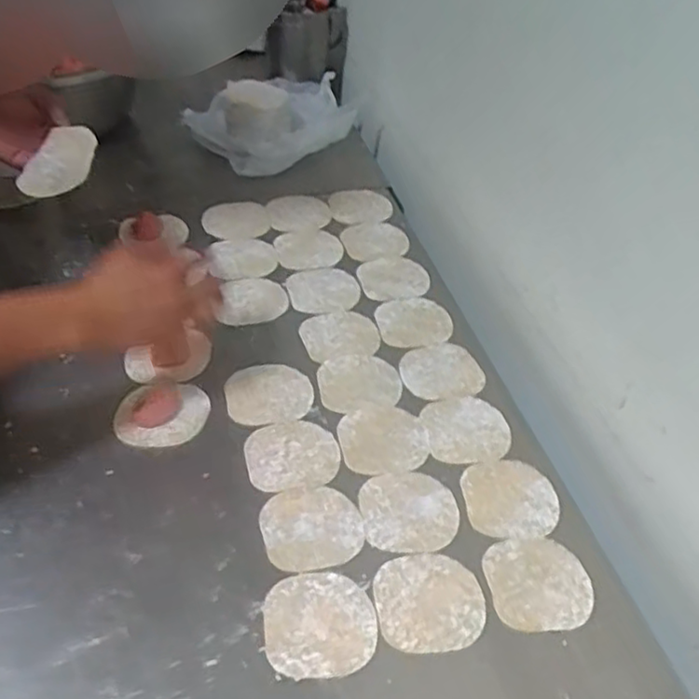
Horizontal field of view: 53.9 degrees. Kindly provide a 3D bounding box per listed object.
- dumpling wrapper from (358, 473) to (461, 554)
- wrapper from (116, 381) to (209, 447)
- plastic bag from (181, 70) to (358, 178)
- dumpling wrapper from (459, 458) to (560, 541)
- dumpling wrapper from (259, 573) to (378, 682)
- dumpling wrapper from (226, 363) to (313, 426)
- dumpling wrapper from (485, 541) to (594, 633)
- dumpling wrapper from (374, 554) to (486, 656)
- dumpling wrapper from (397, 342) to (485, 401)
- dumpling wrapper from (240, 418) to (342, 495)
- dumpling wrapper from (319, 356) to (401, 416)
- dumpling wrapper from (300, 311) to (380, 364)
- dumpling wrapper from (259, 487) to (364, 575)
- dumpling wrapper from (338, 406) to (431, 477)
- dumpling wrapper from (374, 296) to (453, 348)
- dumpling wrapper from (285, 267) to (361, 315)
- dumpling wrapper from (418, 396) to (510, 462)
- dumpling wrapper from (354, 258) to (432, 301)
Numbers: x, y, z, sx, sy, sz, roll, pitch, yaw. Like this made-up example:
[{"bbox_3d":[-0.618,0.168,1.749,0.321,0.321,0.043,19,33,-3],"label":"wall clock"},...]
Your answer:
[{"bbox_3d":[0.053,0.143,0.604,0.083,0.005,0.080,1,45,-1],"label":"dumpling wrapper"},{"bbox_3d":[-0.183,0.060,0.673,0.086,0.016,0.069,-4,46,-6],"label":"wrapper"},{"bbox_3d":[-0.116,-0.356,1.053,0.246,0.085,0.174,-23,50,-23],"label":"plastic bag"},{"bbox_3d":[0.145,0.134,0.621,0.082,0.004,0.080,2,43,-2],"label":"dumpling wrapper"},{"bbox_3d":[-0.023,0.208,0.527,0.083,0.004,0.082,-5,46,-7],"label":"dumpling wrapper"},{"bbox_3d":[-0.082,0.045,0.699,0.085,0.006,0.076,-8,46,-10],"label":"dumpling wrapper"},{"bbox_3d":[0.154,0.191,0.561,0.082,0.004,0.080,2,42,-2],"label":"dumpling wrapper"},{"bbox_3d":[0.063,0.198,0.544,0.084,0.005,0.078,-5,46,-7],"label":"dumpling wrapper"},{"bbox_3d":[0.098,0.024,0.733,0.085,0.004,0.077,-7,46,-8],"label":"dumpling wrapper"},{"bbox_3d":[-0.054,0.098,0.643,0.085,0.005,0.077,-4,47,-9],"label":"dumpling wrapper"},{"bbox_3d":[0.010,0.033,0.709,0.082,0.006,0.077,1,45,-1],"label":"dumpling wrapper"},{"bbox_3d":[-0.010,-0.015,0.763,0.083,0.007,0.076,3,44,-2],"label":"dumpling wrapper"},{"bbox_3d":[-0.031,0.151,0.586,0.083,0.004,0.077,1,45,-1],"label":"dumpling wrapper"},{"bbox_3d":[0.033,0.086,0.658,0.083,0.004,0.077,1,45,-1],"label":"dumpling wrapper"},{"bbox_3d":[0.073,-0.033,0.784,0.082,0.004,0.081,1,45,-1],"label":"dumpling wrapper"},{"bbox_3d":[-0.031,-0.070,0.825,0.083,0.005,0.087,-1,41,1],"label":"dumpling wrapper"},{"bbox_3d":[0.115,0.077,0.675,0.080,0.004,0.079,-6,46,-8],"label":"dumpling wrapper"},{"bbox_3d":[0.054,-0.088,0.846,0.081,0.008,0.081,-7,46,-9],"label":"dumpling wrapper"}]

